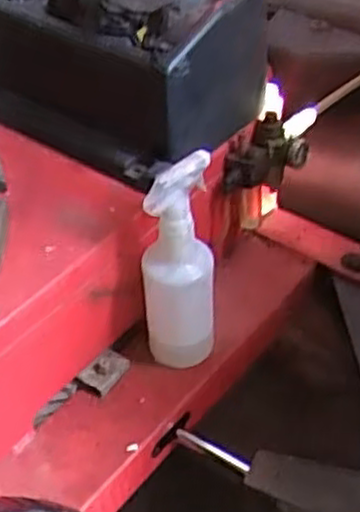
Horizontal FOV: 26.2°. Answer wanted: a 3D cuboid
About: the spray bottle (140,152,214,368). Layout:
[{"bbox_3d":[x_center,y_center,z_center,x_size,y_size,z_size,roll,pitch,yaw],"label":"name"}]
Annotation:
[{"bbox_3d":[-0.006,0.012,0.969,0.097,0.292,0.073,1,42,4],"label":"spray bottle"}]

